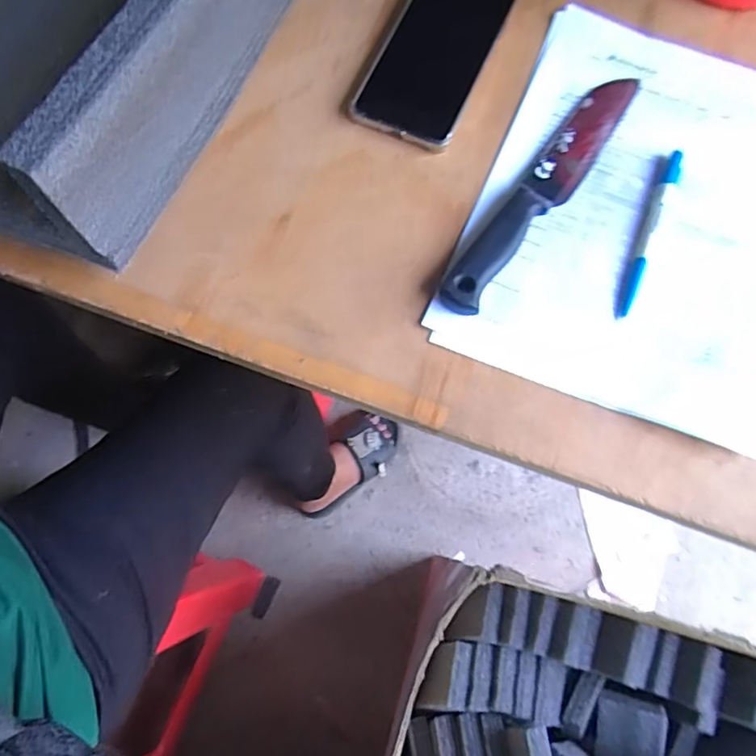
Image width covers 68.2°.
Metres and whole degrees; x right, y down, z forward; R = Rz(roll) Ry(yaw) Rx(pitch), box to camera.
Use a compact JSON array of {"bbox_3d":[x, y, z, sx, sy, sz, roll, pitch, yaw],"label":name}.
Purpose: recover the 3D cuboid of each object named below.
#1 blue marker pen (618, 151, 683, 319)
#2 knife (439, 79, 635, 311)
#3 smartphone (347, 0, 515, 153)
[{"bbox_3d":[0.186,-0.100,0.382,0.012,0.008,0.132,24,75,7],"label":"blue marker pen"},{"bbox_3d":[0.118,-0.136,0.389,0.034,0.017,0.232,34,76,10],"label":"knife"},{"bbox_3d":[0.045,-0.253,0.424,0.079,0.017,0.168,22,74,7],"label":"smartphone"}]

